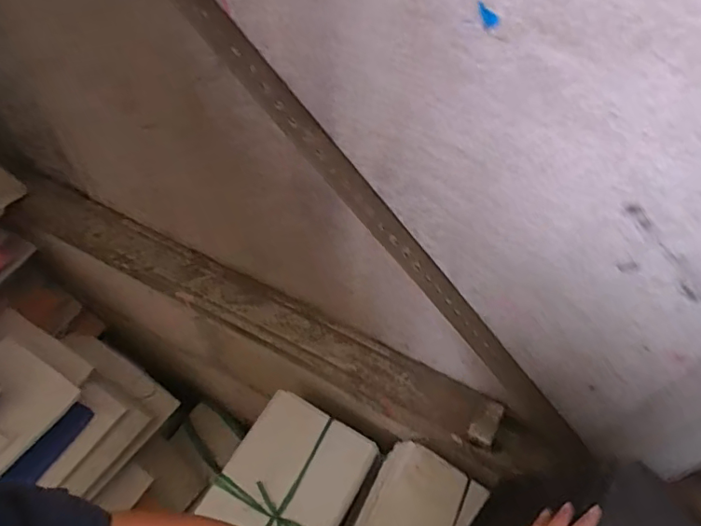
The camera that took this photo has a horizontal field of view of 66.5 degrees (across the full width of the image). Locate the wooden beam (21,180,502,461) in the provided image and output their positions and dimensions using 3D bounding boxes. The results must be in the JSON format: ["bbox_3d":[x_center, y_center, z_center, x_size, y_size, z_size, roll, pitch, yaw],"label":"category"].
[{"bbox_3d":[-0.167,0.060,0.776,0.797,0.044,0.083,25,58,14],"label":"wooden beam"}]

